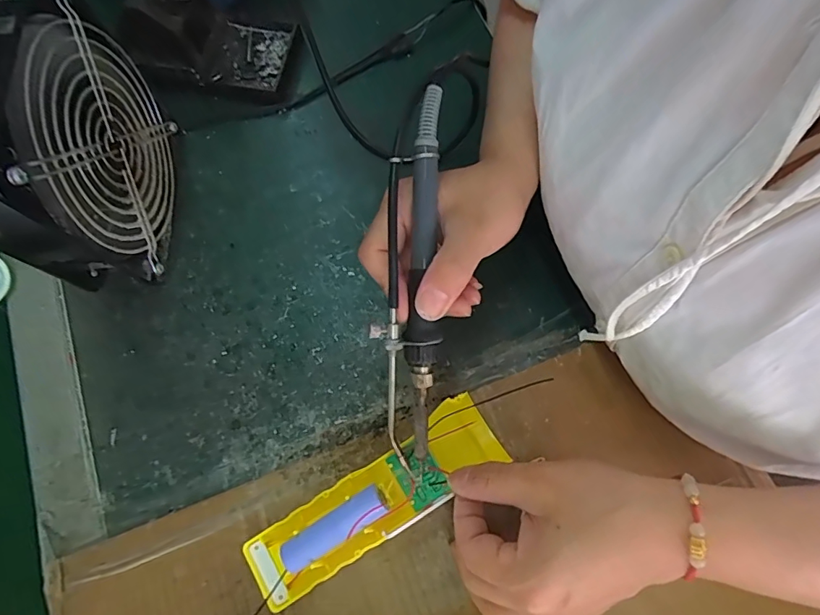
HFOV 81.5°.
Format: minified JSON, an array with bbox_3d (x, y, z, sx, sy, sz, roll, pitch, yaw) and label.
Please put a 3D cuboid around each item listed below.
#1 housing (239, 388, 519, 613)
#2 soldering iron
[{"bbox_3d":[-0.020,0.111,0.276,0.156,0.021,0.043,-33,73,-6],"label":"housing"},{"bbox_3d":[0.000,-0.016,0.256,0.033,0.018,0.196,3,92,1],"label":"soldering iron"}]

